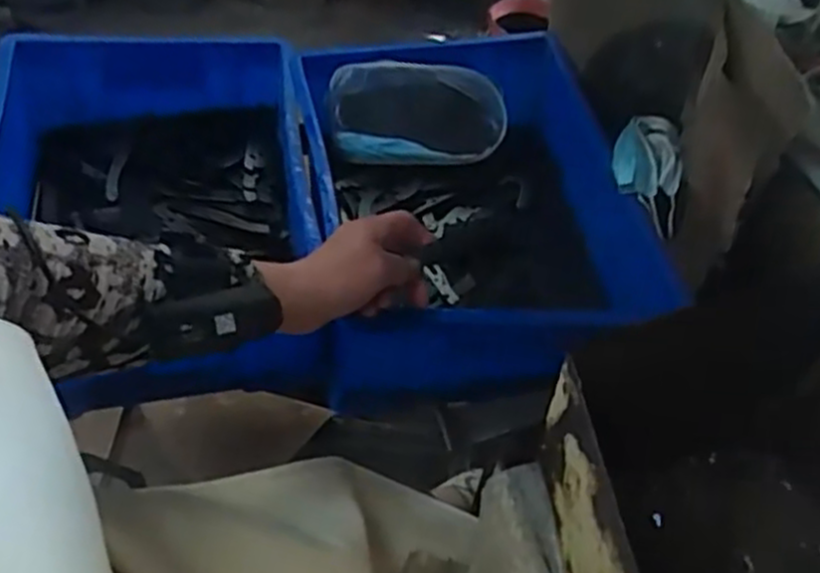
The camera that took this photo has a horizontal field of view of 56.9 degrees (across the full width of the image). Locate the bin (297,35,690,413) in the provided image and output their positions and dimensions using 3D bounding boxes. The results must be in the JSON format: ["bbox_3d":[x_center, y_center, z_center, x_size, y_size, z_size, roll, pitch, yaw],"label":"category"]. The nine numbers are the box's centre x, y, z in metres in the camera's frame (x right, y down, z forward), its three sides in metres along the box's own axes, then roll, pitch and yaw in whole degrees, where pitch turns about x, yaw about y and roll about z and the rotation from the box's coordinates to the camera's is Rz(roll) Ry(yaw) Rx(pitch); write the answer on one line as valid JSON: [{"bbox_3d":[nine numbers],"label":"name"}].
[{"bbox_3d":[0.056,-0.075,0.756,0.284,0.127,0.412,-5,53,-10],"label":"bin"}]

